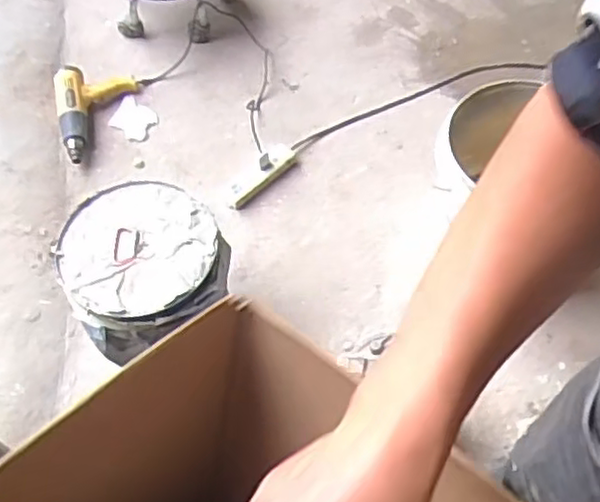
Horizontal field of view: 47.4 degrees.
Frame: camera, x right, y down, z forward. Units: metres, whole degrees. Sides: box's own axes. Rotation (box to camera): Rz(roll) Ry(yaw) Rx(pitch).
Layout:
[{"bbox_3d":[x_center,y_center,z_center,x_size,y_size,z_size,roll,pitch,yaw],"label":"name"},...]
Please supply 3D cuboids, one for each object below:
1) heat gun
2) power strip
[{"bbox_3d":[-0.504,-0.355,1.696,0.198,0.061,0.280,-12,60,-6],"label":"heat gun"},{"bbox_3d":[-0.095,-0.182,1.617,0.207,0.045,0.066,-38,66,-19],"label":"power strip"}]

